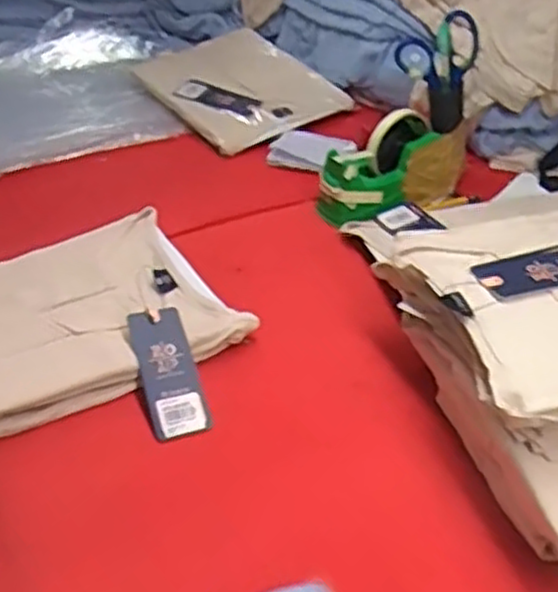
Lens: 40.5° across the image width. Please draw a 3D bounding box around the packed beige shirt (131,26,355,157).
[{"bbox_3d":[-0.060,-0.298,1.061,0.209,0.030,0.270,-18,43,-27],"label":"packed beige shirt"}]

